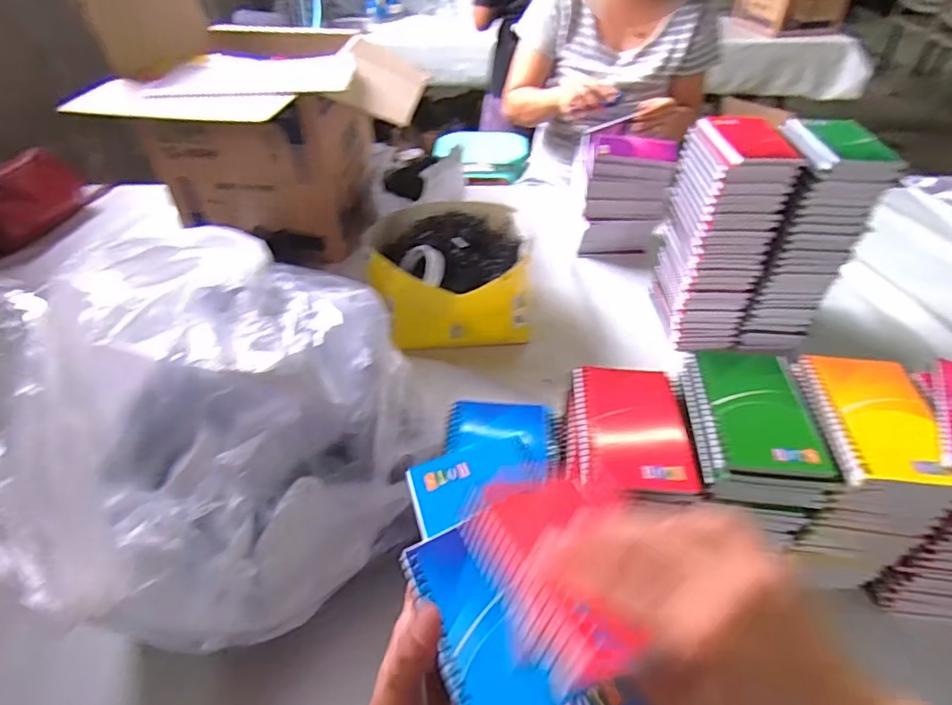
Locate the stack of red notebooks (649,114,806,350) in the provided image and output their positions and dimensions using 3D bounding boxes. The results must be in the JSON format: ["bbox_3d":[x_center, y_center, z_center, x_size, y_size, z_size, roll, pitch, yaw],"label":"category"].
[{"bbox_3d":[0.320,-0.155,0.727,0.093,0.264,0.139,0,43,0],"label":"stack of red notebooks"}]

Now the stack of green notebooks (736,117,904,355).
[{"bbox_3d":[0.418,-0.149,0.716,0.104,0.267,0.122,0,43,1],"label":"stack of green notebooks"}]

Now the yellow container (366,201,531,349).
[{"bbox_3d":[-0.037,-0.116,0.794,0.223,0.129,0.200,-7,44,-7],"label":"yellow container"}]

